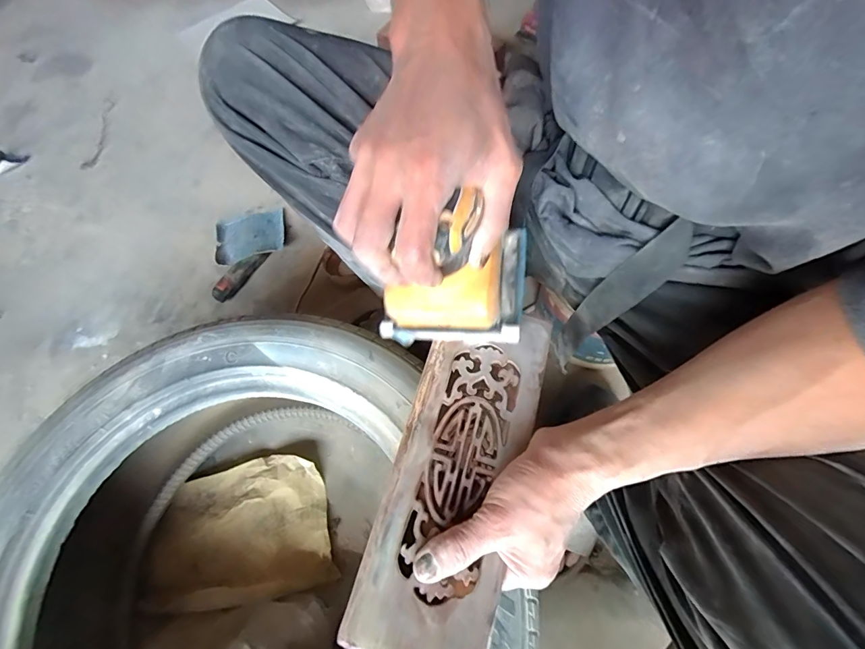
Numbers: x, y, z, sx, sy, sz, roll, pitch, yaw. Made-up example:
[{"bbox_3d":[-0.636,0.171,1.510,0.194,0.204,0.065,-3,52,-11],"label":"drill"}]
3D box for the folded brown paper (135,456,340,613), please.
[{"bbox_3d":[-0.278,0.296,0.604,0.254,0.034,0.175,-13,65,-4],"label":"folded brown paper"}]

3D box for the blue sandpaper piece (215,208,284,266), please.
[{"bbox_3d":[-0.356,-0.173,0.823,0.133,0.013,0.111,-14,65,-4],"label":"blue sandpaper piece"}]

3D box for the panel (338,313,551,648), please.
[{"bbox_3d":[0.019,0.103,0.311,0.096,0.007,0.249,17,67,10],"label":"panel"}]

